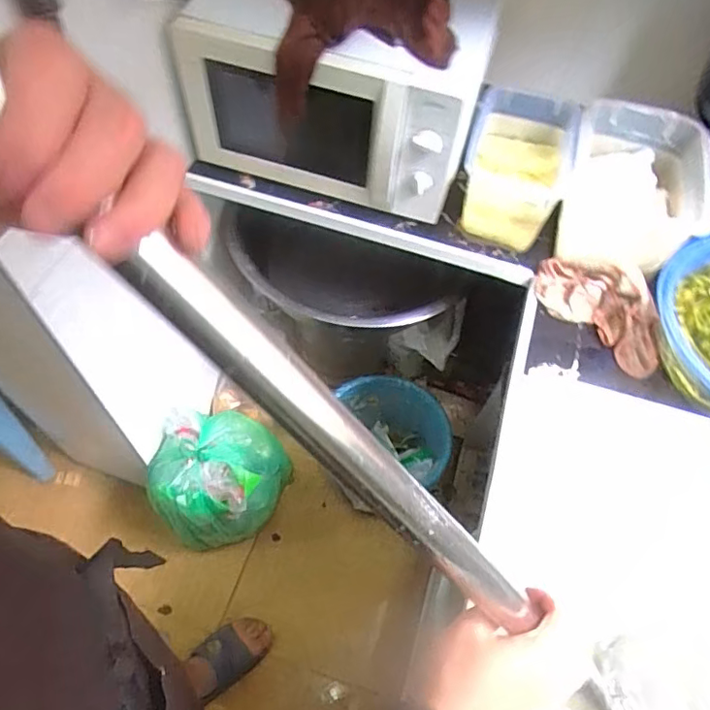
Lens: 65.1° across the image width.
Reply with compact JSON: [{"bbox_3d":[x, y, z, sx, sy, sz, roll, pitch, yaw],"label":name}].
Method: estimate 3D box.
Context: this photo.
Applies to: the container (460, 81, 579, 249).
[{"bbox_3d":[0.228,-0.268,0.805,0.137,0.148,0.159,14,58,5],"label":"container"}]

